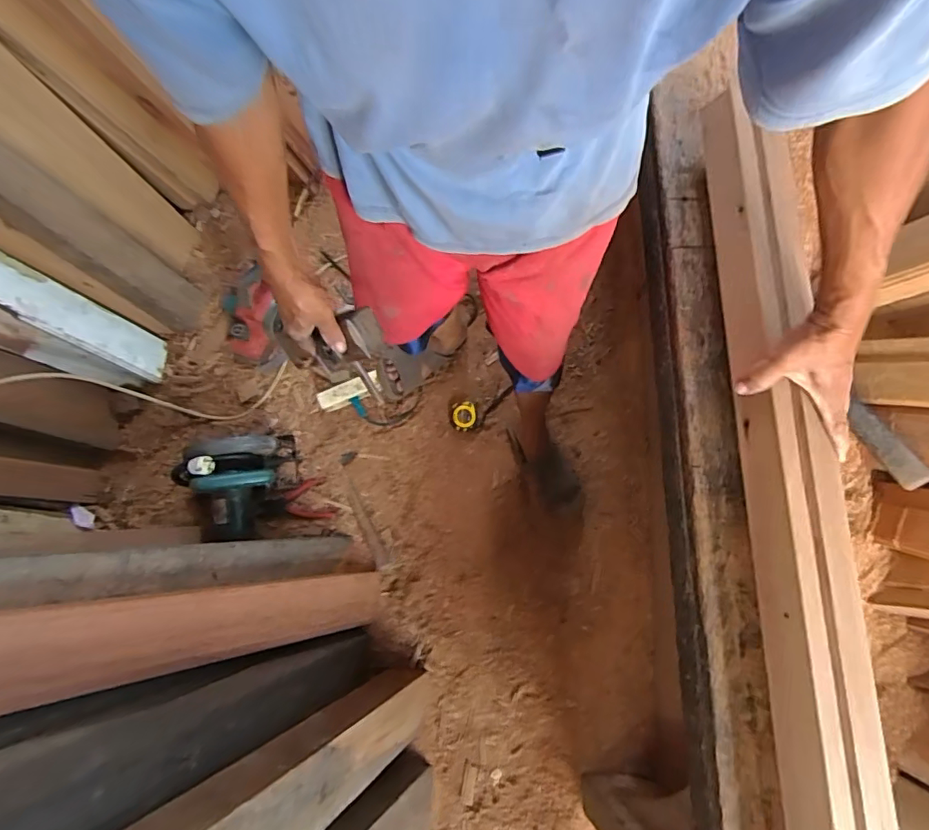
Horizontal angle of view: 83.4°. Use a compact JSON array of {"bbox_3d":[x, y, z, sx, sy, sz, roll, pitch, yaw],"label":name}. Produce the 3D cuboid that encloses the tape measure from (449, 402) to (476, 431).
[{"bbox_3d":[-0.003,0.000,1.258,0.062,0.027,0.076,-6,75,0],"label":"tape measure"}]

